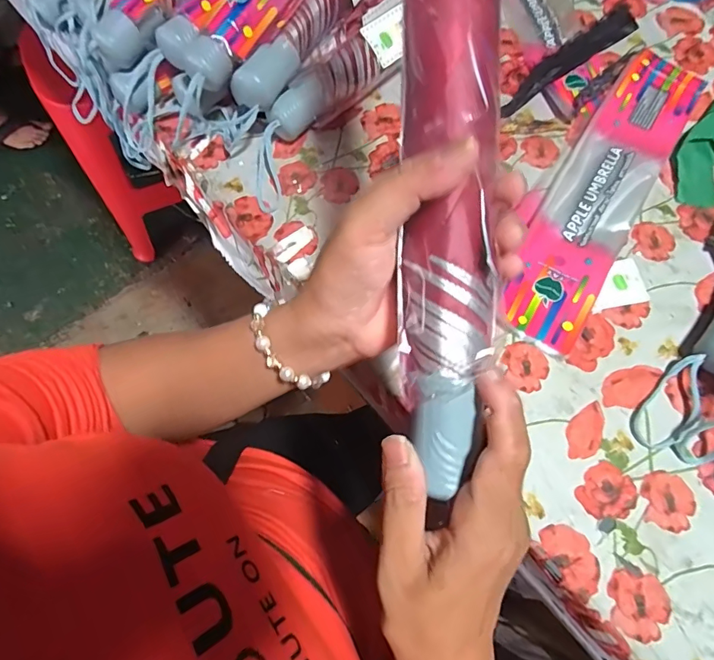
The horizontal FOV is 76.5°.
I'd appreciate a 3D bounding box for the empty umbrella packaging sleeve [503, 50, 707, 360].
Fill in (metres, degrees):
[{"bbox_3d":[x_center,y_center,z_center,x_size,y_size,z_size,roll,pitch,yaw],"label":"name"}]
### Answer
[{"bbox_3d":[0.231,-0.138,0.420,0.077,0.005,0.358,33,72,6],"label":"empty umbrella packaging sleeve"}]

